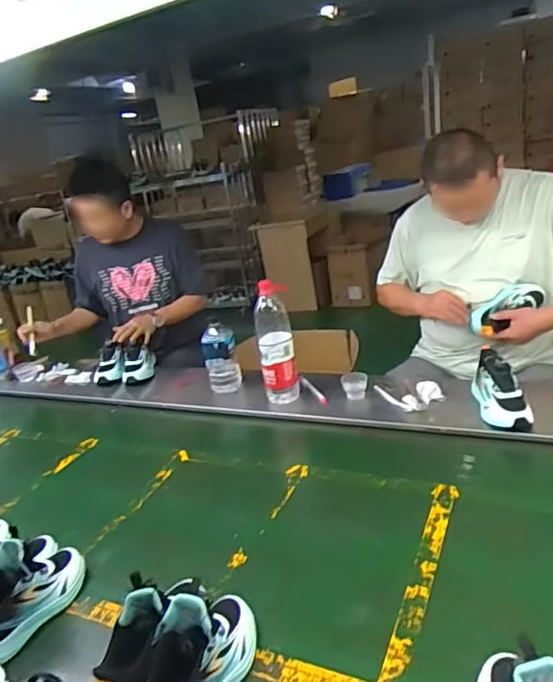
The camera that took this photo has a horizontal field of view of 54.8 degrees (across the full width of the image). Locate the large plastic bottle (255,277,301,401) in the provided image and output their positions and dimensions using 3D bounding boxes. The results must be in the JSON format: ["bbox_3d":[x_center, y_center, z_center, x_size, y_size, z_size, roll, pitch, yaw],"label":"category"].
[{"bbox_3d":[-0.002,0.011,1.355,0.096,0.301,0.080,-10,21,1],"label":"large plastic bottle"}]

